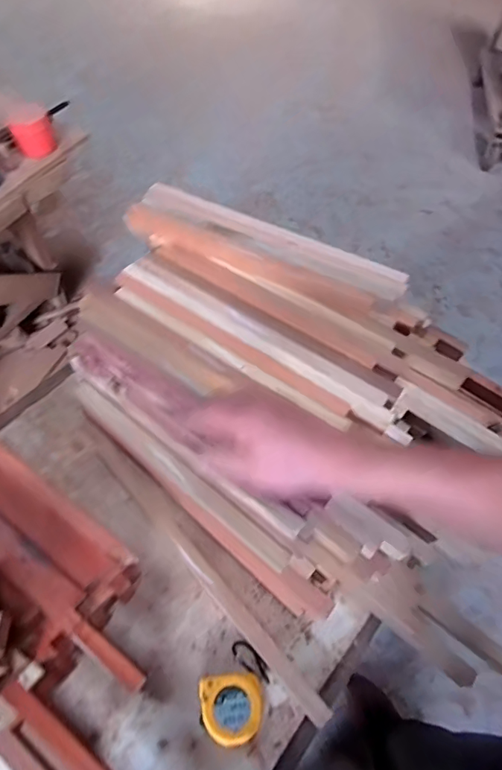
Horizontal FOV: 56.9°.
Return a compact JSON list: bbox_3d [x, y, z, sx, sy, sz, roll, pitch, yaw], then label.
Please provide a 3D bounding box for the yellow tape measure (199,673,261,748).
[{"bbox_3d":[-0.023,0.366,0.525,0.067,0.031,0.064,-3,57,-6],"label":"yellow tape measure"}]

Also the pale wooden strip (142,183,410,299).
[{"bbox_3d":[0.022,-0.223,0.698,0.432,0.021,0.057,26,59,13],"label":"pale wooden strip"}]

